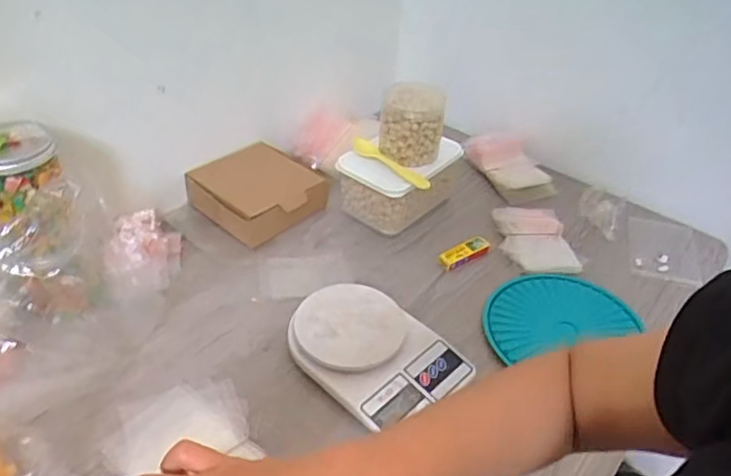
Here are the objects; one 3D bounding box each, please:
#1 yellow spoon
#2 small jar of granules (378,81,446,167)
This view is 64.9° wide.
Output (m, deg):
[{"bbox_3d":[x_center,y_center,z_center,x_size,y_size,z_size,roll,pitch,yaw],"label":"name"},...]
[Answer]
[{"bbox_3d":[0.035,-0.118,0.888,0.039,0.018,0.167,-28,49,-33],"label":"yellow spoon"},{"bbox_3d":[0.073,-0.187,0.894,0.096,0.107,0.110,7,39,4],"label":"small jar of granules"}]

